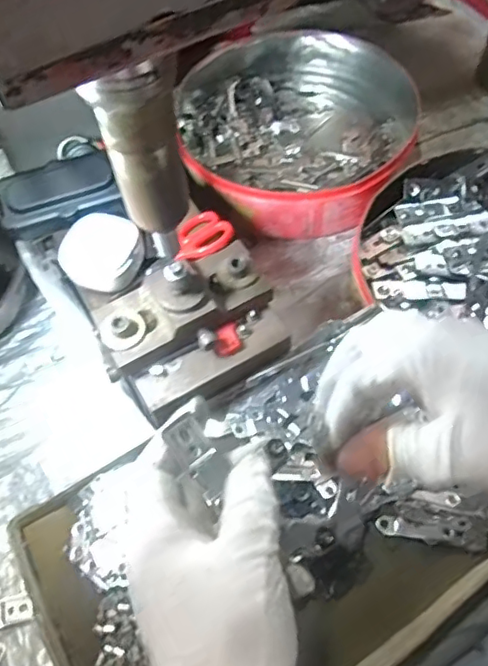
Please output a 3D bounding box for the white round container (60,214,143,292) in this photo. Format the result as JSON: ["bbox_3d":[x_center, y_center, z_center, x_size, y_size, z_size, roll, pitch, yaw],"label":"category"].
[{"bbox_3d":[-0.105,-0.059,0.423,0.055,0.023,0.051,-1,61,2],"label":"white round container"}]

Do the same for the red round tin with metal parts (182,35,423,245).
[{"bbox_3d":[0.064,-0.218,0.614,0.236,0.053,0.256,-1,61,2],"label":"red round tin with metal parts"}]

